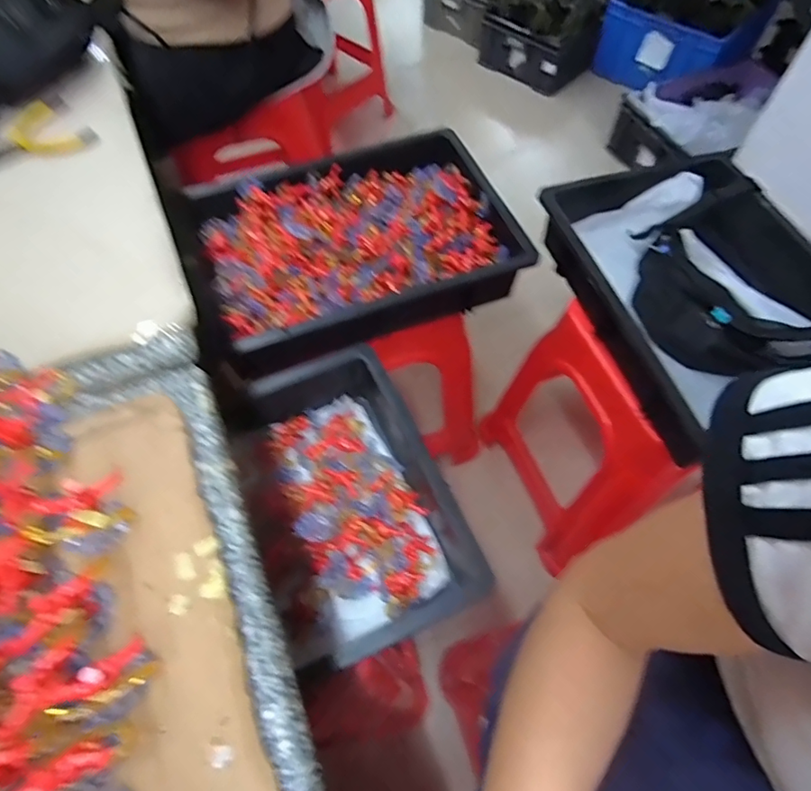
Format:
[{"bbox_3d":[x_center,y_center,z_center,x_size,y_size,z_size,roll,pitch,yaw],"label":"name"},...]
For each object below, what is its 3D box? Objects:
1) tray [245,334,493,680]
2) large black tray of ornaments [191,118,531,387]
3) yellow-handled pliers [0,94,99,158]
[{"bbox_3d":[-0.073,0.109,0.563,0.207,0.086,0.326,-22,63,-10],"label":"tray"},{"bbox_3d":[-0.070,-0.215,0.739,0.421,0.084,0.306,-20,63,-9],"label":"large black tray of ornaments"},{"bbox_3d":[-0.399,-0.267,0.531,0.119,0.008,0.091,-39,67,-18],"label":"yellow-handled pliers"}]

